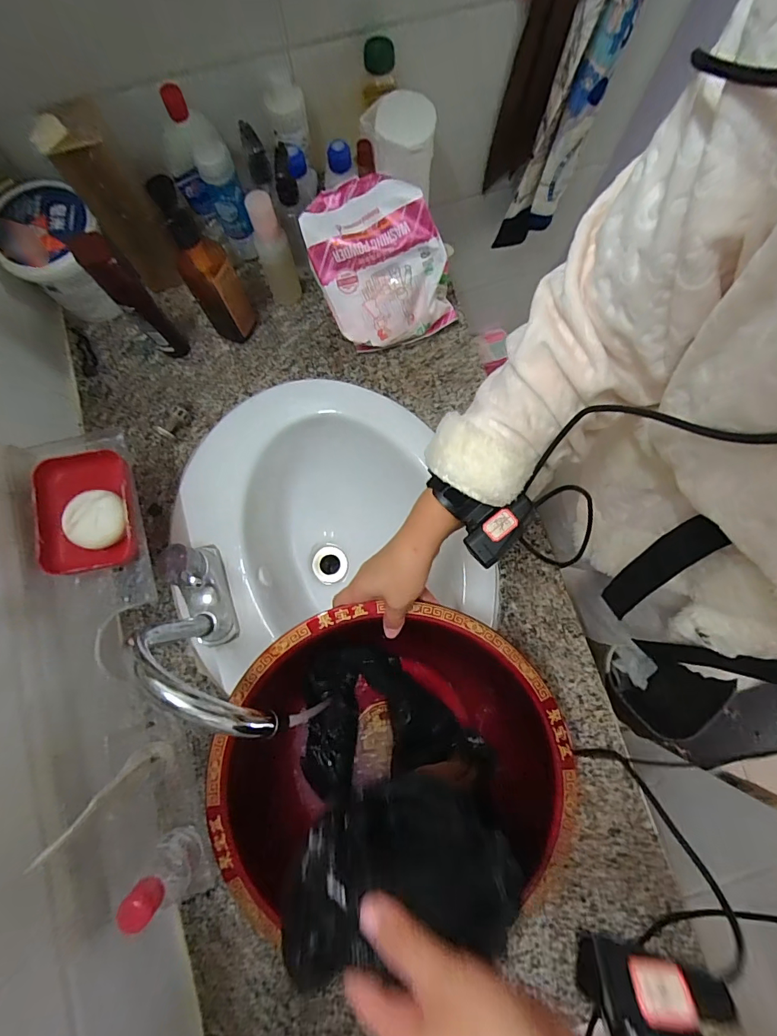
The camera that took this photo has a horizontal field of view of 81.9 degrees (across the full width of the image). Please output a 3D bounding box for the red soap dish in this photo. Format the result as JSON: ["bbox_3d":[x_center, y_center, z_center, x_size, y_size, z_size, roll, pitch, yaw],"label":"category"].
[{"bbox_3d":[-0.349,-0.009,0.508,0.103,0.032,0.136,-13,80,-2],"label":"red soap dish"}]

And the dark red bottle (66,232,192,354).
[{"bbox_3d":[-0.327,-0.277,0.590,0.040,0.210,0.032,-40,82,-7],"label":"dark red bottle"}]

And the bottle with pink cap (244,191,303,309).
[{"bbox_3d":[-0.159,-0.370,0.627,0.043,0.162,0.035,-30,81,-5],"label":"bottle with pink cap"}]

